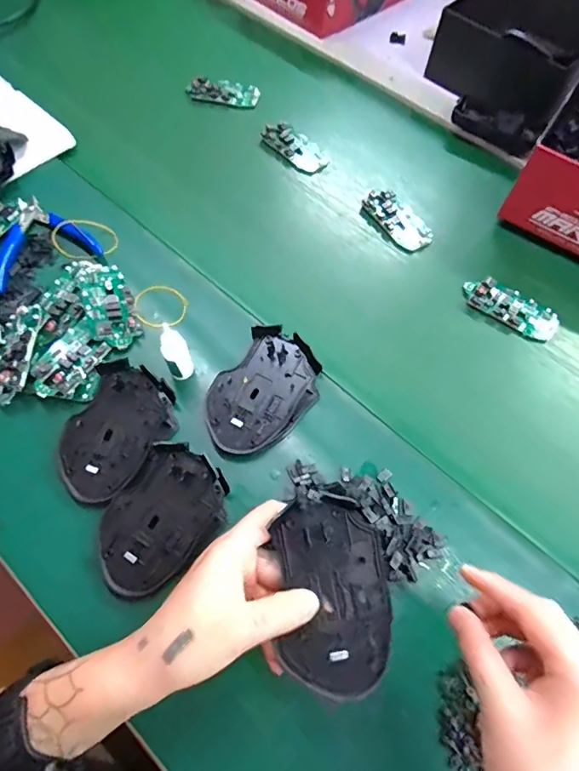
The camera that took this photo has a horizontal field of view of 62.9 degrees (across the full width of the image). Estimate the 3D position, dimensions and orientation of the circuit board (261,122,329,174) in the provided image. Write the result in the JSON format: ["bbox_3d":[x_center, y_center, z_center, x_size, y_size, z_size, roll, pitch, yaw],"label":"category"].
[{"bbox_3d":[0.011,-0.303,0.598,0.048,0.015,0.091,-41,72,-19],"label":"circuit board"}]

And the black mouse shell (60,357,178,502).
[{"bbox_3d":[-0.148,0.038,0.397,0.074,0.025,0.112,27,68,10],"label":"black mouse shell"}]

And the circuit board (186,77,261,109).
[{"bbox_3d":[-0.090,-0.395,0.638,0.096,0.019,0.040,8,64,2],"label":"circuit board"}]

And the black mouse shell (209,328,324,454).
[{"bbox_3d":[-0.026,0.006,0.422,0.078,0.026,0.113,36,69,14],"label":"black mouse shell"}]

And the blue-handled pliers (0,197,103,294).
[{"bbox_3d":[-0.271,-0.159,0.501,0.108,0.008,0.106,-28,68,-15],"label":"blue-handled pliers"}]

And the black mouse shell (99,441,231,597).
[{"bbox_3d":[-0.102,0.103,0.366,0.076,0.029,0.111,38,70,15],"label":"black mouse shell"}]

